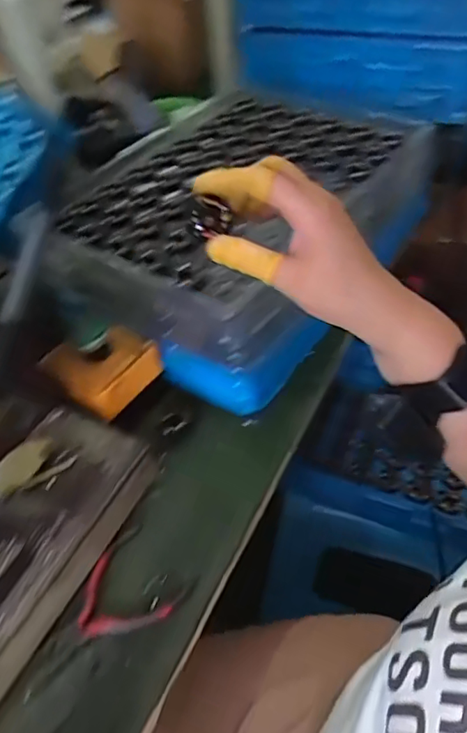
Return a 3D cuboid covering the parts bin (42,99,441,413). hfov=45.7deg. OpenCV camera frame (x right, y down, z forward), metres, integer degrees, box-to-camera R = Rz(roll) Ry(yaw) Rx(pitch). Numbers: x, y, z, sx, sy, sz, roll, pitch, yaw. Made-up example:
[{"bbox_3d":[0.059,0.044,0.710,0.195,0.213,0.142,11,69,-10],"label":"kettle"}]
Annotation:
[{"bbox_3d":[0.006,-0.155,0.590,0.287,0.098,0.378,23,53,24],"label":"parts bin"}]

